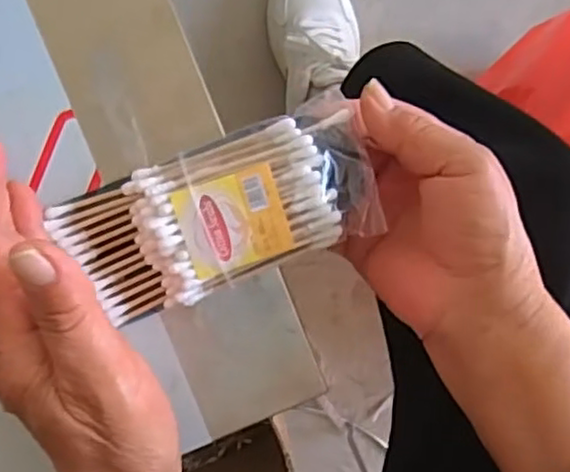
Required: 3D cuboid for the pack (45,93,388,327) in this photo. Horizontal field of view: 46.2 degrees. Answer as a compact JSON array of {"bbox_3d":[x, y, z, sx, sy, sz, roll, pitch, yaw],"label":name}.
[{"bbox_3d":[-0.027,-0.009,0.288,0.133,0.019,0.059,-21,97,1],"label":"pack"}]

